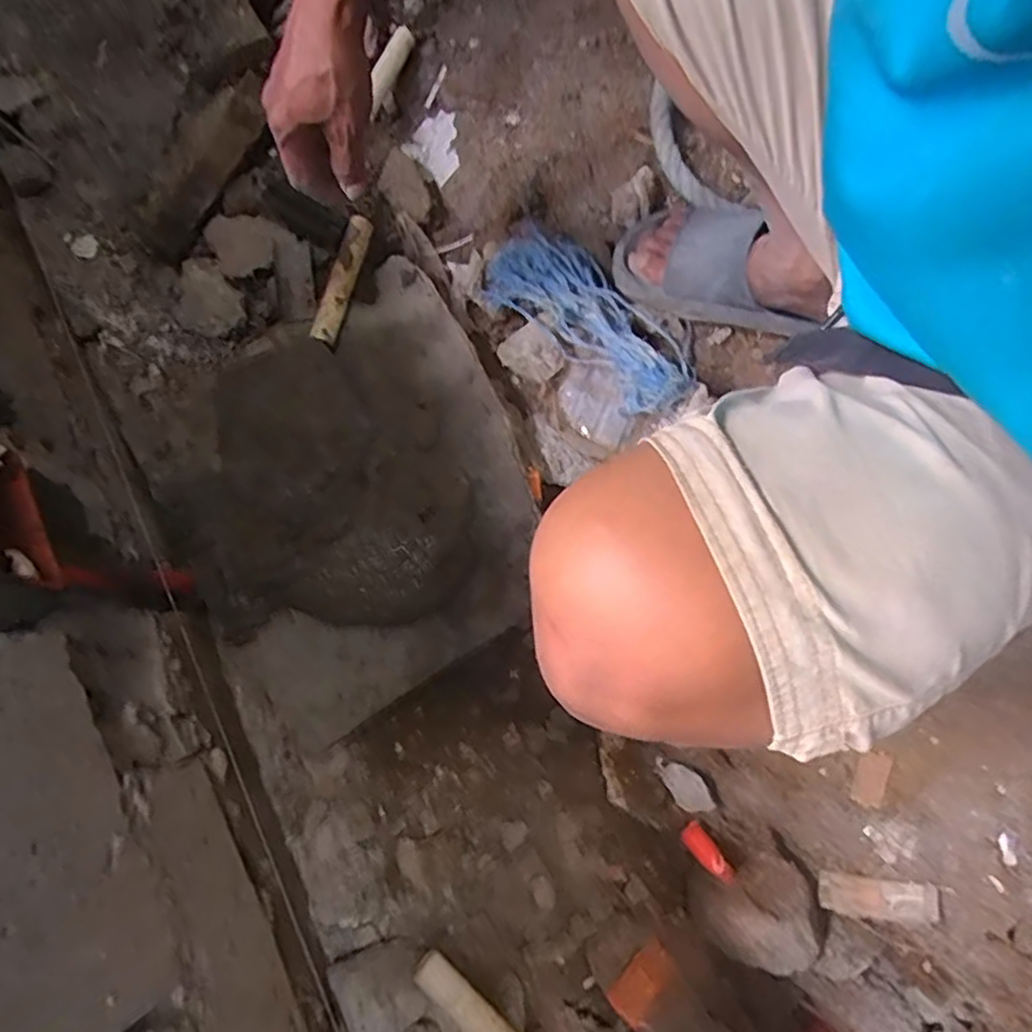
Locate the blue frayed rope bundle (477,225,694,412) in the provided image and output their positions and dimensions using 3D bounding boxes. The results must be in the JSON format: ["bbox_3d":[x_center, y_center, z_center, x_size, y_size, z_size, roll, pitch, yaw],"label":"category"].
[{"bbox_3d":[0.079,-0.206,0.700,0.254,0.042,0.108,44,78,10],"label":"blue frayed rope bundle"}]

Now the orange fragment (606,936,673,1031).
[{"bbox_3d":[0.111,0.404,0.592,0.075,0.008,0.035,-21,72,-47],"label":"orange fragment"}]

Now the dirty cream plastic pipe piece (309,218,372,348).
[{"bbox_3d":[-0.180,-0.246,0.706,0.023,0.025,0.138,16,75,4],"label":"dirty cream plastic pipe piece"}]

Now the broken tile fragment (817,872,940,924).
[{"bbox_3d":[0.315,0.332,0.593,0.098,0.011,0.030,5,75,1],"label":"broken tile fragment"}]

